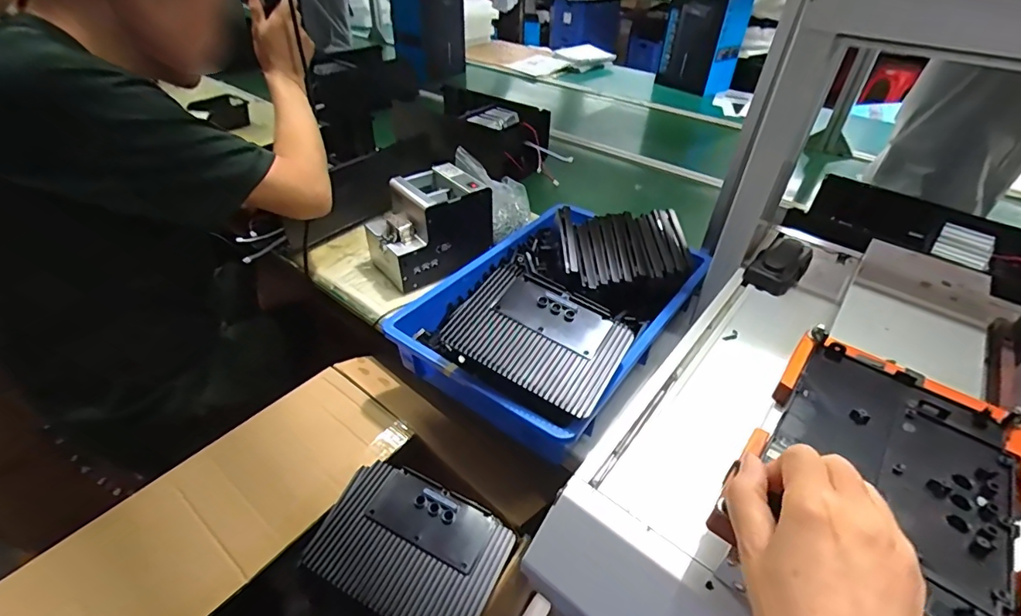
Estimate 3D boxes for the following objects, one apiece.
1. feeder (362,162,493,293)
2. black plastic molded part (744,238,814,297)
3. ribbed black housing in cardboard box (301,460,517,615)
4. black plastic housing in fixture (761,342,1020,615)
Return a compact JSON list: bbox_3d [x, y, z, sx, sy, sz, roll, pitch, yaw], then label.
[{"bbox_3d":[-0.144,-0.142,0.847,0.187,0.155,0.138,-27,48,-30],"label":"feeder"},{"bbox_3d":[0.336,-0.054,0.593,0.096,0.030,0.052,-31,50,-32],"label":"black plastic molded part"},{"bbox_3d":[-0.108,0.255,0.515,0.200,0.026,0.133,19,43,19],"label":"ribbed black housing in cardboard box"},{"bbox_3d":[0.259,0.103,0.323,0.137,0.010,0.179,32,49,31],"label":"black plastic housing in fixture"}]

